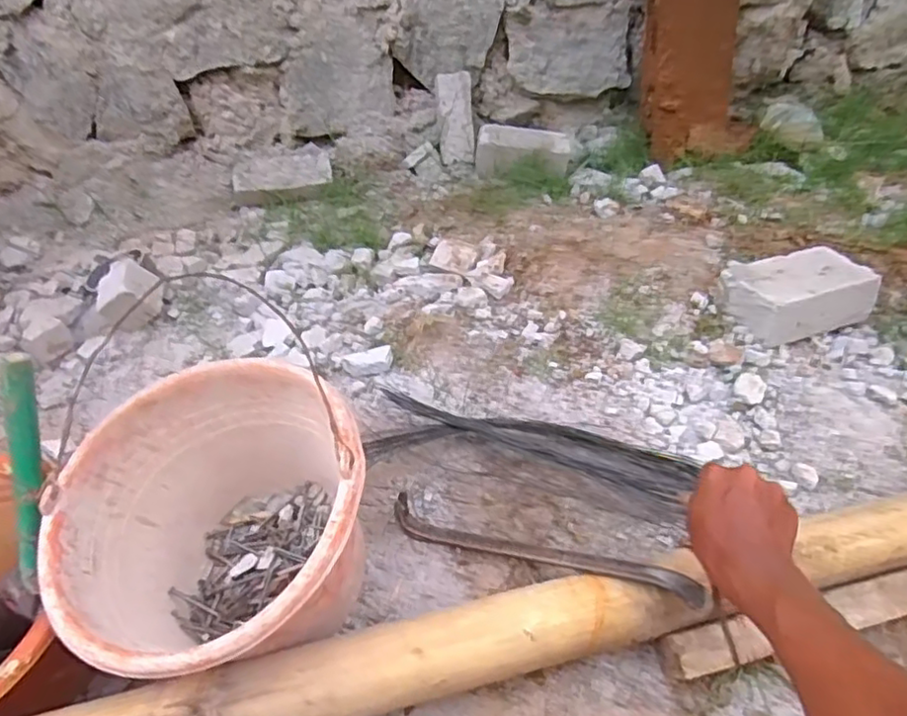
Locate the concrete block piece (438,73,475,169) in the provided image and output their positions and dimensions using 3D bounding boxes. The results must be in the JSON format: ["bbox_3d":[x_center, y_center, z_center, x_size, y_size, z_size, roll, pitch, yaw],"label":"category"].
[{"bbox_3d":[0.007,-0.547,1.473,0.078,0.196,0.037,-4,16,0],"label":"concrete block piece"}]

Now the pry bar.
[{"bbox_3d":[0.076,0.179,0.613,0.306,0.052,0.019,4,42,31],"label":"pry bar"}]

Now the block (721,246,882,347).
[{"bbox_3d":[0.510,-0.095,0.965,0.202,0.084,0.125,-17,45,-14],"label":"block"}]

